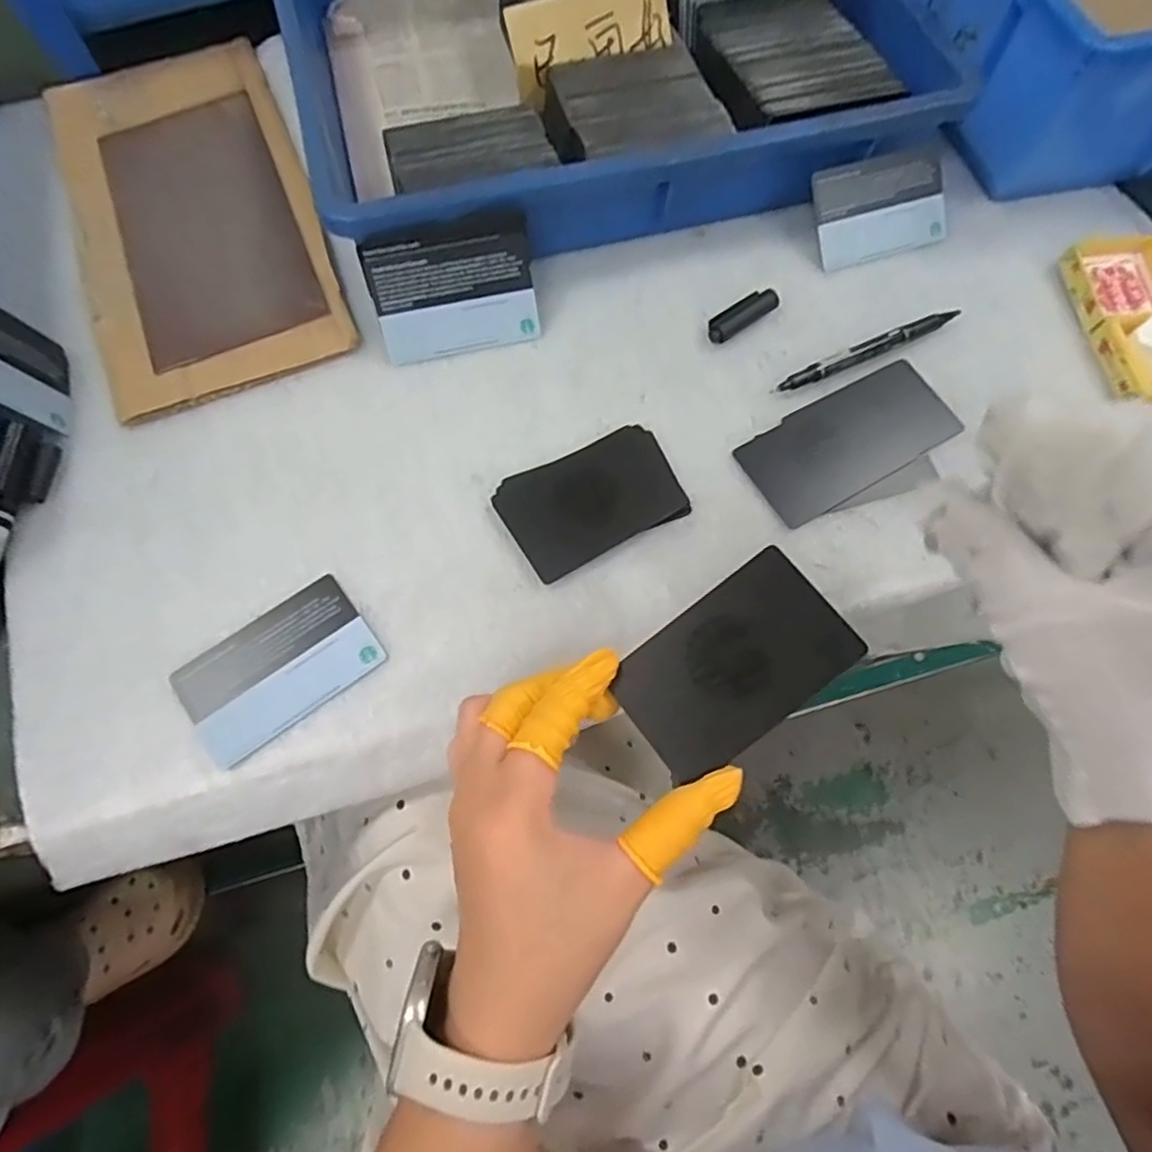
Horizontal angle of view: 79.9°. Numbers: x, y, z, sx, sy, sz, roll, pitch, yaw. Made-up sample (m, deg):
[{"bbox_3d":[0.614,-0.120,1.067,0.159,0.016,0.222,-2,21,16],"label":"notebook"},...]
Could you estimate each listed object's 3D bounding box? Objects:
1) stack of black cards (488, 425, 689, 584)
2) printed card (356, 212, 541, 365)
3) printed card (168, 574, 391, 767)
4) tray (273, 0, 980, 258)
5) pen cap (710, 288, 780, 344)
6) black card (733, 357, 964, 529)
[{"bbox_3d":[0.009,-0.040,0.352,0.089,0.005,0.058,-27,73,-11],"label":"stack of black cards"},{"bbox_3d":[-0.066,-0.154,0.373,0.086,0.064,0.004,-14,30,-7],"label":"printed card"},{"bbox_3d":[-0.137,0.042,0.319,0.085,0.004,0.054,-36,75,-14],"label":"printed card"},{"bbox_3d":[0.020,-0.323,0.427,0.374,0.063,0.256,-15,72,-7],"label":"tray"},{"bbox_3d":[0.095,-0.150,0.395,0.046,0.011,0.016,-34,75,-13],"label":"pen cap"},{"bbox_3d":[0.148,-0.074,0.371,0.117,0.006,0.055,-29,74,-11],"label":"black card"}]

